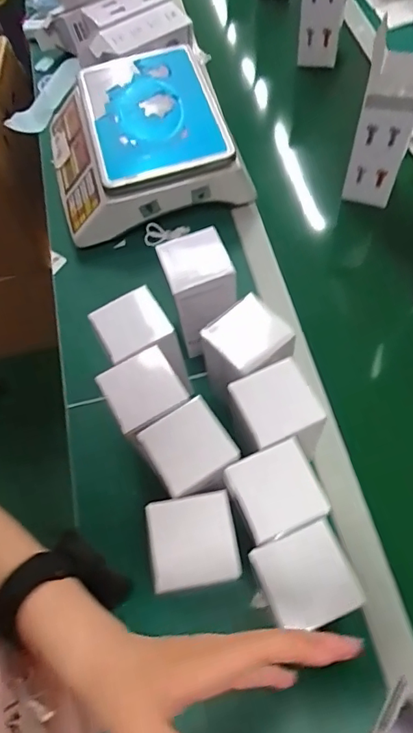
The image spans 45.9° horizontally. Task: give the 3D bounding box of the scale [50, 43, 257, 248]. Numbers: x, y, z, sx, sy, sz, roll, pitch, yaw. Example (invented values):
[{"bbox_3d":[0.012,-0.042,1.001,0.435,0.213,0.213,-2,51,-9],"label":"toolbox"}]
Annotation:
[{"bbox_3d":[-0.112,-0.368,0.776,0.286,0.111,0.293,-17,64,-5],"label":"scale"}]

